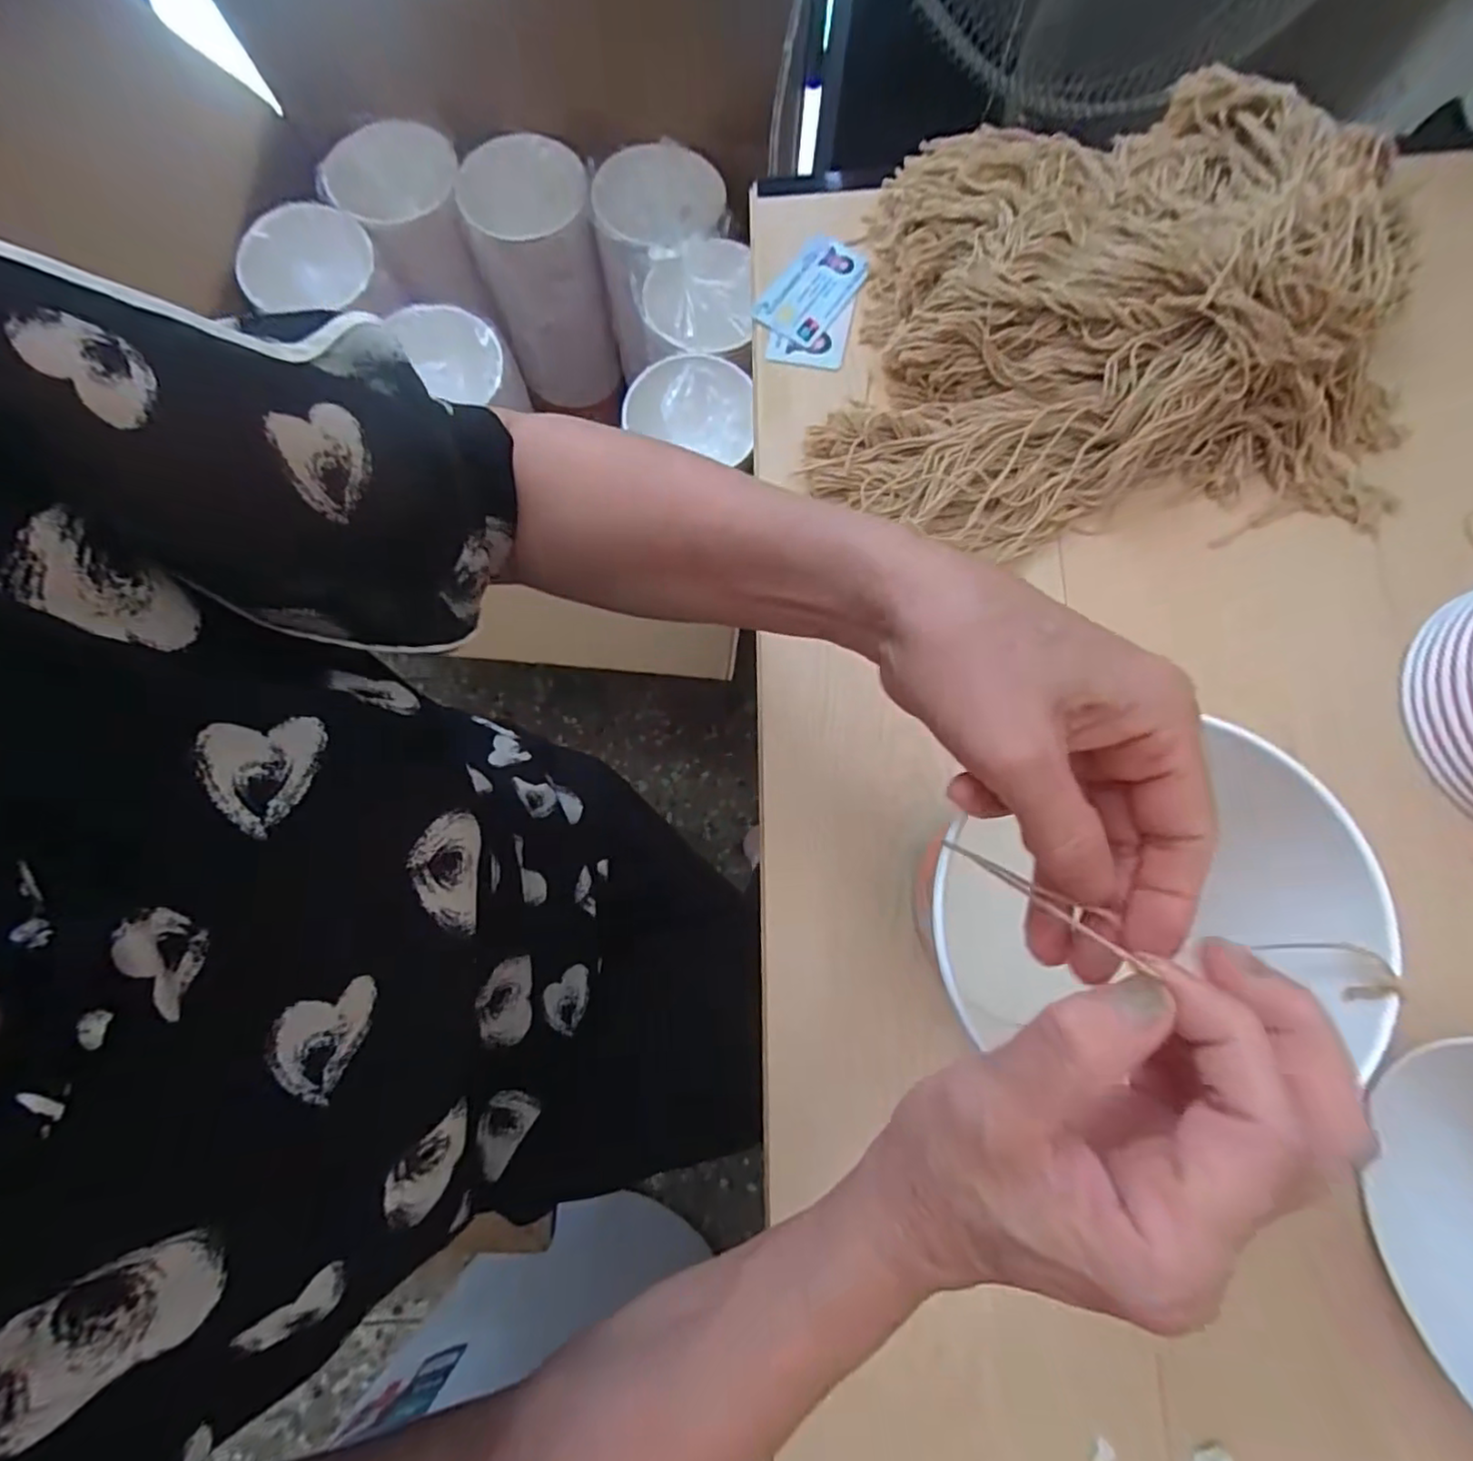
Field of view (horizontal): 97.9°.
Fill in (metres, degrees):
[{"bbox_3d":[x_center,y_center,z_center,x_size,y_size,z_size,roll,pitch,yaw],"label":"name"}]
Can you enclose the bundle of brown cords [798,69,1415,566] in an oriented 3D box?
[{"bbox_3d":[0.239,-0.276,0.408,0.368,0.083,0.316,2,78,0],"label":"bundle of brown cords"}]

